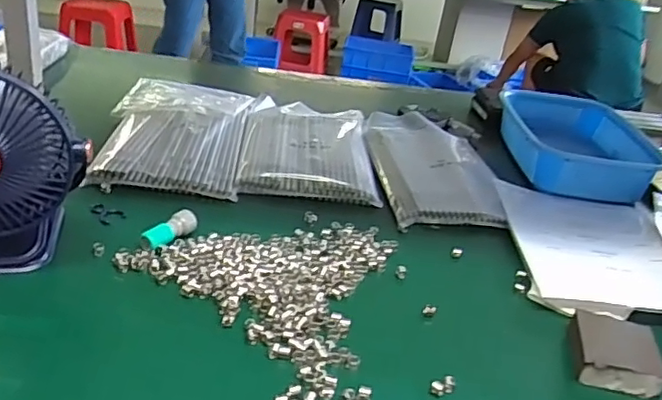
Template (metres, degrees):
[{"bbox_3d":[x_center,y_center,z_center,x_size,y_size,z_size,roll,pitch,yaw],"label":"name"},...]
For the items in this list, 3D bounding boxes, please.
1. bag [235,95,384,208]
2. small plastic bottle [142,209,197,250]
[{"bbox_3d":[-0.034,-0.082,0.876,0.181,0.027,0.308,4,26,-6],"label":"bag"},{"bbox_3d":[-0.165,0.030,0.614,0.022,0.020,0.060,23,30,29],"label":"small plastic bottle"}]

